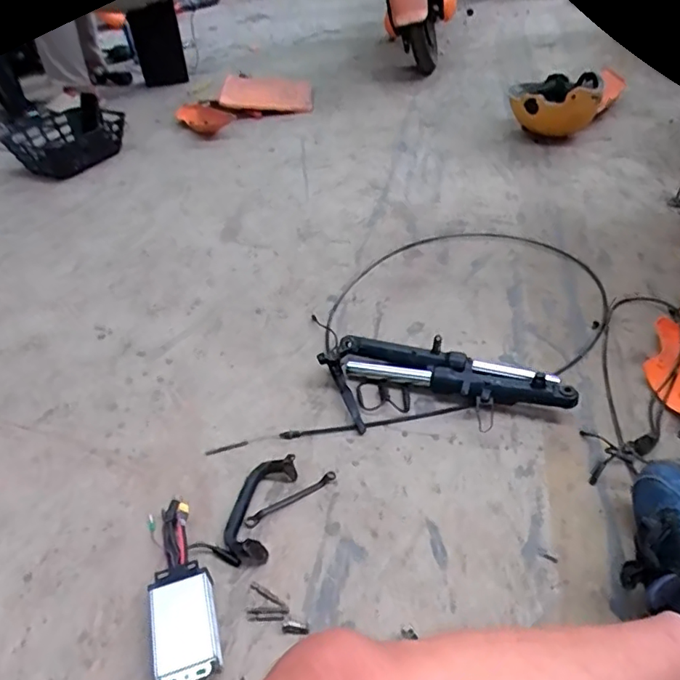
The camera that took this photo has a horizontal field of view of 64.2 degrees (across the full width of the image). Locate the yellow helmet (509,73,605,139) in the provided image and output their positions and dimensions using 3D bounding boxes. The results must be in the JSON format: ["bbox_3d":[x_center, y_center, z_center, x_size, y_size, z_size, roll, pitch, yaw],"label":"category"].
[{"bbox_3d":[0.637,-0.700,1.602,0.256,0.129,0.235,10,43,18],"label":"yellow helmet"}]

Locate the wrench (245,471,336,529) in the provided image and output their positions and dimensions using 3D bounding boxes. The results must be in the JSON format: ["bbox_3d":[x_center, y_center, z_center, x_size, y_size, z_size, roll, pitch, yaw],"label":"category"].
[{"bbox_3d":[-0.068,0.220,0.755,0.139,0.008,0.016,-27,45,-22],"label":"wrench"}]

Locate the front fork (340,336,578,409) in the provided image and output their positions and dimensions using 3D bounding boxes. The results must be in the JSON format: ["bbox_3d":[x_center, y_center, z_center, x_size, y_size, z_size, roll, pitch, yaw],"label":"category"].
[{"bbox_3d":[0.179,0.056,0.888,0.379,0.056,0.086,13,44,21],"label":"front fork"}]

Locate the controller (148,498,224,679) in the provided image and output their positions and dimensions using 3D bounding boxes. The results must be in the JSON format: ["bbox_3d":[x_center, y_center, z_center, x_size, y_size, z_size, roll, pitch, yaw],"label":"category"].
[{"bbox_3d":[-0.191,0.289,0.651,0.067,0.032,0.227,-15,41,-10],"label":"controller"}]

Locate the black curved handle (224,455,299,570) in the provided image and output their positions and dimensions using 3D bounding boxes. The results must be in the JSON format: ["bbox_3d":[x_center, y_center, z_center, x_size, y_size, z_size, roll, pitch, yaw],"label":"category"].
[{"bbox_3d":[-0.111,0.223,0.737,0.064,0.037,0.151,5,42,14],"label":"black curved handle"}]

